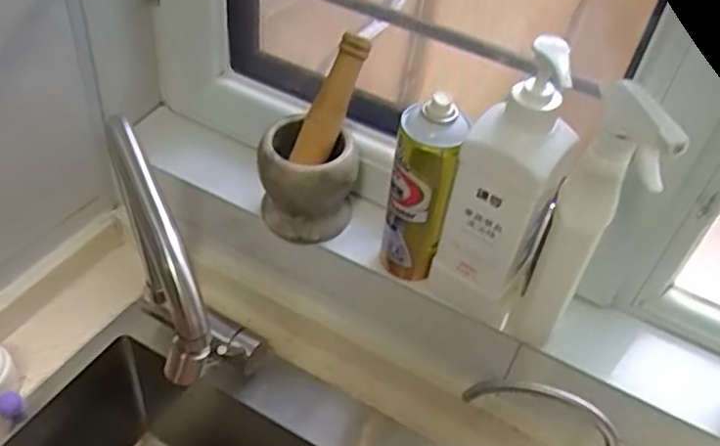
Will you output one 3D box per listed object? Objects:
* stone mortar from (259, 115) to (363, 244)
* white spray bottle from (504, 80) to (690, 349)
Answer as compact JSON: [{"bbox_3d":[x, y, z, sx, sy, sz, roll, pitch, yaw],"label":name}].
[{"bbox_3d":[-0.053,-0.044,0.695,0.096,0.107,0.079,15,44,6],"label":"stone mortar"},{"bbox_3d":[0.194,0.007,0.549,0.062,0.257,0.053,26,46,18],"label":"white spray bottle"}]

